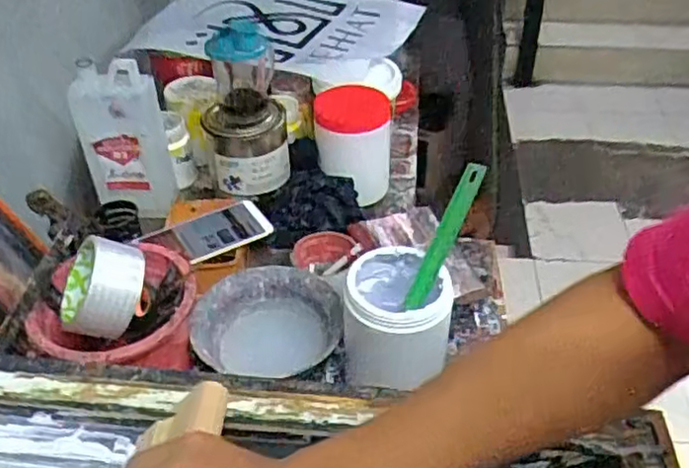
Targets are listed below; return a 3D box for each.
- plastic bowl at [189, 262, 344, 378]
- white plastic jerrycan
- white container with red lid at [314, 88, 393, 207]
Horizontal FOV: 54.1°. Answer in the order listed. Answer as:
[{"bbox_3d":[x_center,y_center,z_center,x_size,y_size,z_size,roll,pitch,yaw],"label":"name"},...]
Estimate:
[{"bbox_3d":[-0.081,0.097,0.721,0.156,0.042,0.137,-5,40,-5],"label":"plastic bowl"},{"bbox_3d":[-0.289,-0.122,0.892,0.108,0.219,0.069,-15,42,-16],"label":"white plastic jerrycan"},{"bbox_3d":[0.012,-0.124,0.927,0.100,0.124,0.101,-1,40,1],"label":"white container with red lid"}]

